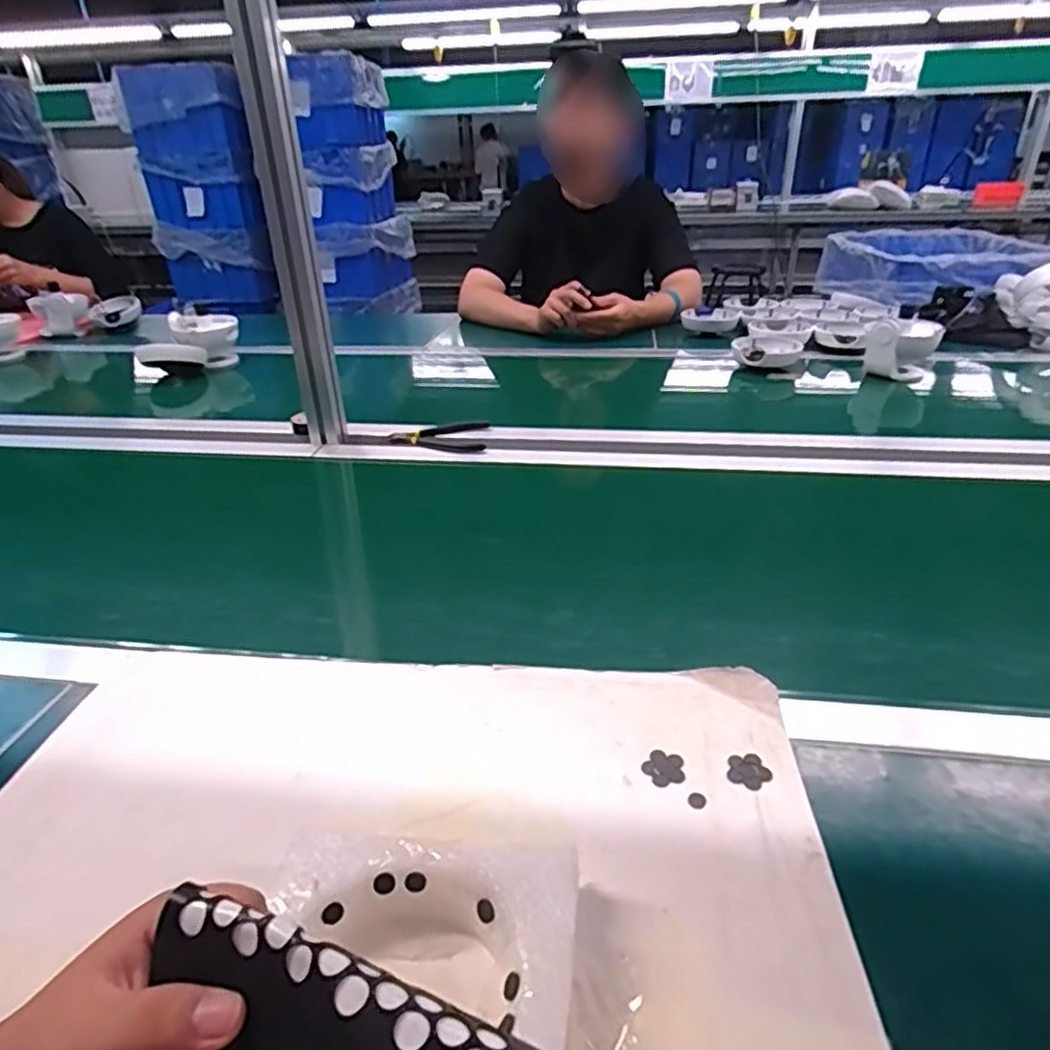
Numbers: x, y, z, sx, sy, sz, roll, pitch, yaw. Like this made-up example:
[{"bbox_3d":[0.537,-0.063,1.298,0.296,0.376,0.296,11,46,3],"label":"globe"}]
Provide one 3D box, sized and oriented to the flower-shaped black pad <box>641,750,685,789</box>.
[{"bbox_3d":[0.087,0.153,0.428,0.025,0.004,0.026,2,30,6],"label":"flower-shaped black pad"}]

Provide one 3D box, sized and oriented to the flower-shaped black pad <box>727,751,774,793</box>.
[{"bbox_3d":[0.139,0.151,0.421,0.025,0.004,0.027,7,31,15],"label":"flower-shaped black pad"}]

